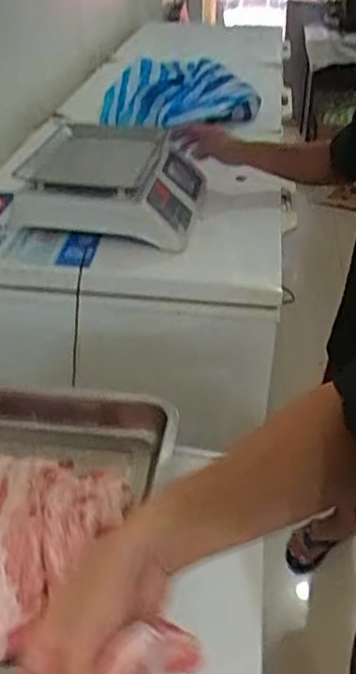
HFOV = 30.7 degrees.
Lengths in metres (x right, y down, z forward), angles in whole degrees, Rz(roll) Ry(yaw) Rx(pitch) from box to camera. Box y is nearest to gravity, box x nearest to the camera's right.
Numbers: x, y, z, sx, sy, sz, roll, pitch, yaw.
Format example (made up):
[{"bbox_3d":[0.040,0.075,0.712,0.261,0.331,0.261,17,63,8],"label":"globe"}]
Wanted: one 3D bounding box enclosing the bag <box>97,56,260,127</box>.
[{"bbox_3d":[0.009,-0.559,1.501,0.180,0.117,0.476,26,40,26],"label":"bag"}]

